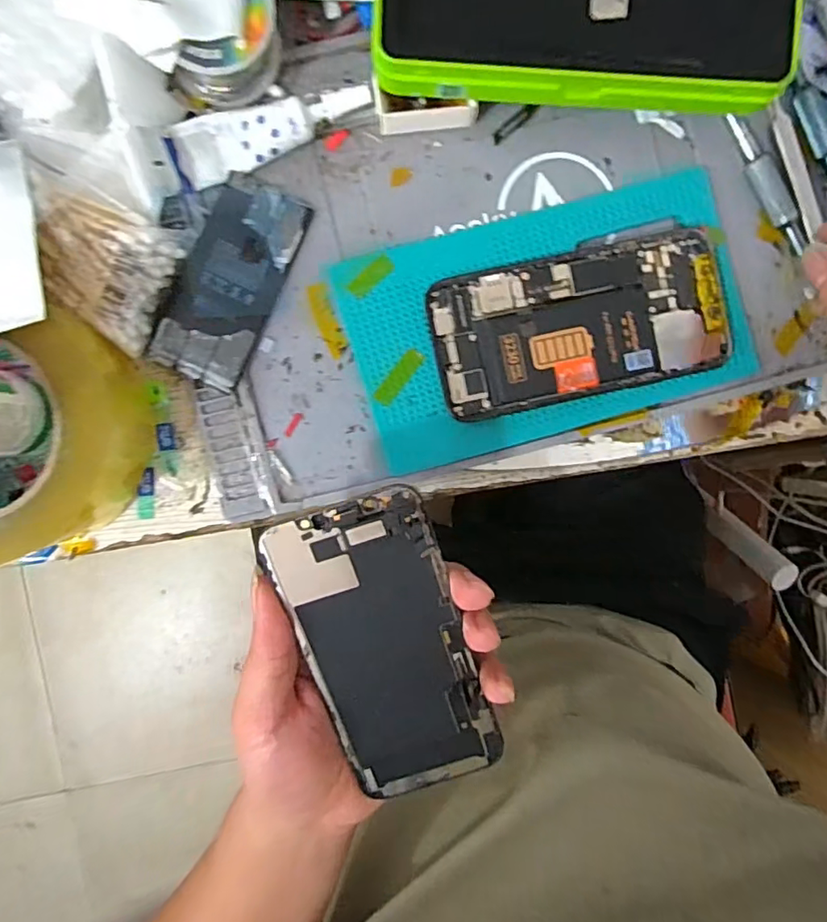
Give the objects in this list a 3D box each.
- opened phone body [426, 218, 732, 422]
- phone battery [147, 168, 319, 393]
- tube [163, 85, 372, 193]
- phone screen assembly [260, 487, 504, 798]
[{"bbox_3d":[0.083,-0.071,0.279,0.145,0.010,0.076,-14,93,-2],"label":"opened phone body"},{"bbox_3d":[-0.090,-0.089,0.271,0.045,0.006,0.100,23,91,-3],"label":"phone battery"},{"bbox_3d":[-0.068,-0.159,0.267,0.098,0.015,0.027,-16,93,-2],"label":"tube"},{"bbox_3d":[-0.010,0.084,0.240,0.067,0.009,0.142,-18,107,-2],"label":"phone screen assembly"}]

